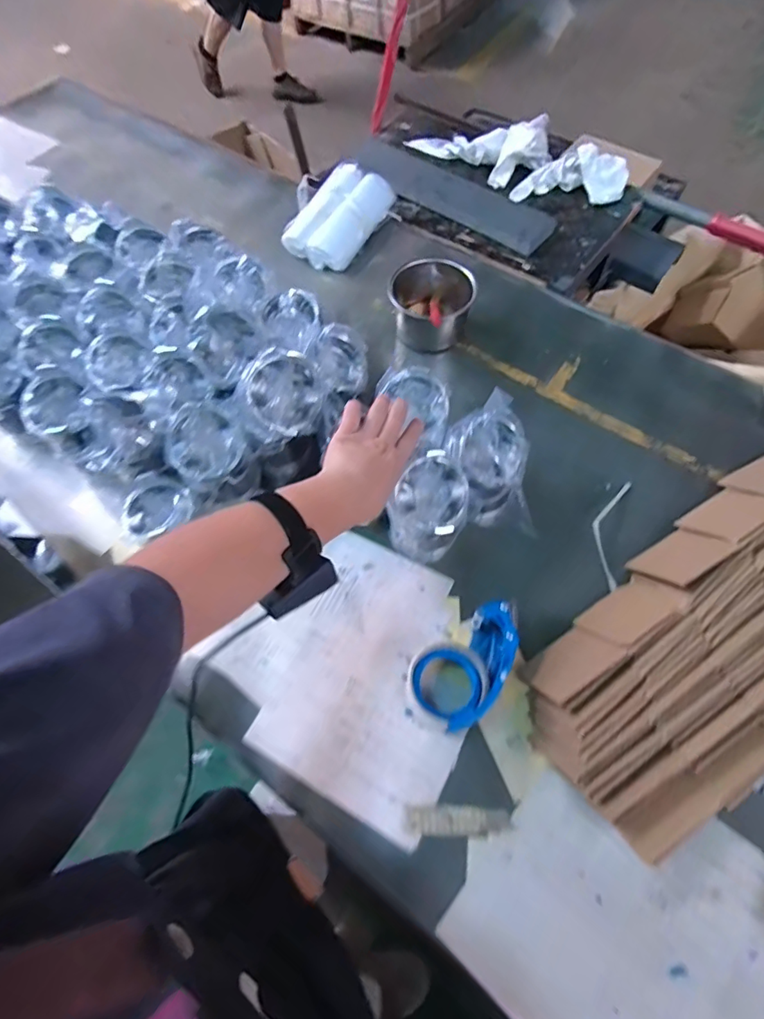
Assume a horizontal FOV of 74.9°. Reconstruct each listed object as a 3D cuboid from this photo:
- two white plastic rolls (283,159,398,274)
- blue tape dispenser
[{"bbox_3d":[-0.082,-0.545,0.932,0.140,0.059,0.215,26,67,14],"label":"two white plastic rolls"},{"bbox_3d":[0.094,0.169,0.556,0.089,0.057,0.143,35,69,18],"label":"blue tape dispenser"}]

